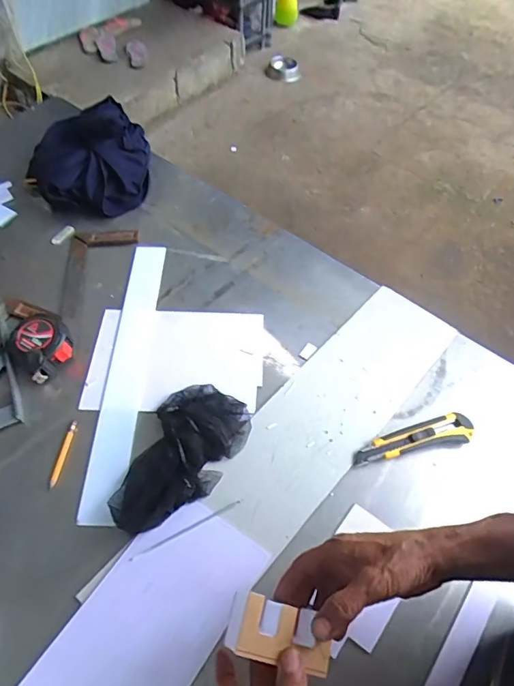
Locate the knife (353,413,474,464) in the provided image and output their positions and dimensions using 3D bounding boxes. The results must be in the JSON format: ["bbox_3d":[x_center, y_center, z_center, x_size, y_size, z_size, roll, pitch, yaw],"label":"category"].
[{"bbox_3d":[0.204,0.127,0.622,0.163,0.017,0.036,-10,57,-8],"label":"knife"}]

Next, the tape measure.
[{"bbox_3d":[-0.311,0.004,0.673,0.084,0.035,0.079,1,57,-1],"label":"tape measure"}]

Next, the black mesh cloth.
[{"bbox_3d":[-0.098,0.136,0.583,0.121,0.049,0.205,26,60,14],"label":"black mesh cloth"}]

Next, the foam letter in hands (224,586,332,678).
[{"bbox_3d":[0.019,0.258,0.415,0.091,0.038,0.047,19,58,6],"label":"foam letter in hands"}]

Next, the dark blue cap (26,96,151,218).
[{"bbox_3d":[-0.305,-0.338,0.855,0.208,0.109,0.202,1,57,-1],"label":"dark blue cap"}]

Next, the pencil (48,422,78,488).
[{"bbox_3d":[-0.250,0.142,0.608,0.011,0.006,0.086,8,57,4],"label":"pencil"}]

